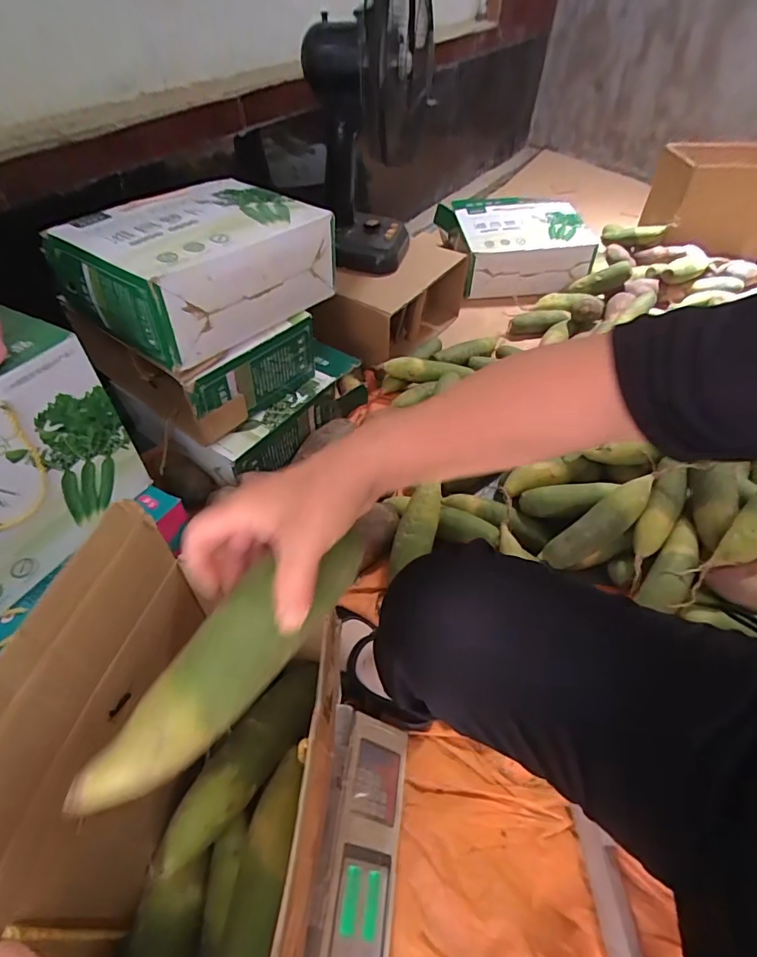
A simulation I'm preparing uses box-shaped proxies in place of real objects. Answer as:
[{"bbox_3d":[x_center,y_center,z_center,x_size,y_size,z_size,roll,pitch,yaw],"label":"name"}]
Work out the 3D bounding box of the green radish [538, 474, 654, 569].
[{"bbox_3d":[0.349,0.072,0.760,0.200,0.049,0.059,-41,57,3],"label":"green radish"}]

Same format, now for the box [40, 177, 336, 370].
[{"bbox_3d":[-0.284,-0.360,0.788,0.279,0.139,0.354,30,56,22],"label":"box"}]

